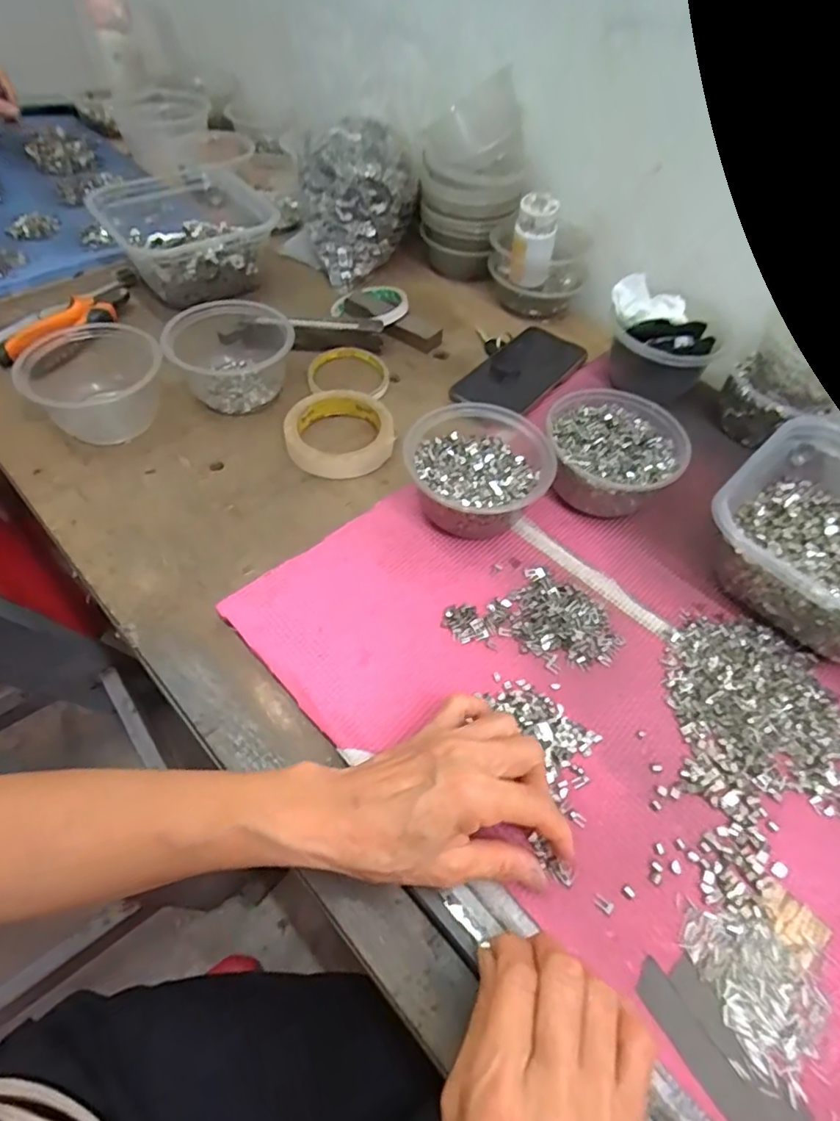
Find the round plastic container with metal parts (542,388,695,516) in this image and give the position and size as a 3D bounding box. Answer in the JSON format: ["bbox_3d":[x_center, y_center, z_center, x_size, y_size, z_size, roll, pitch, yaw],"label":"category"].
[{"bbox_3d":[0.162,-0.089,0.502,0.109,0.055,0.115,1,54,-2],"label":"round plastic container with metal parts"}]

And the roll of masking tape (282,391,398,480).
[{"bbox_3d":[-0.073,-0.119,0.538,0.094,0.021,0.090,1,54,-2],"label":"roll of masking tape"}]

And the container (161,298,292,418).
[{"bbox_3d":[-0.182,-0.202,0.569,0.111,0.061,0.108,-12,55,-12],"label":"container"}]

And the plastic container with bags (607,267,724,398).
[{"bbox_3d":[0.233,-0.214,0.579,0.105,0.077,0.091,16,54,9],"label":"plastic container with bags"}]

